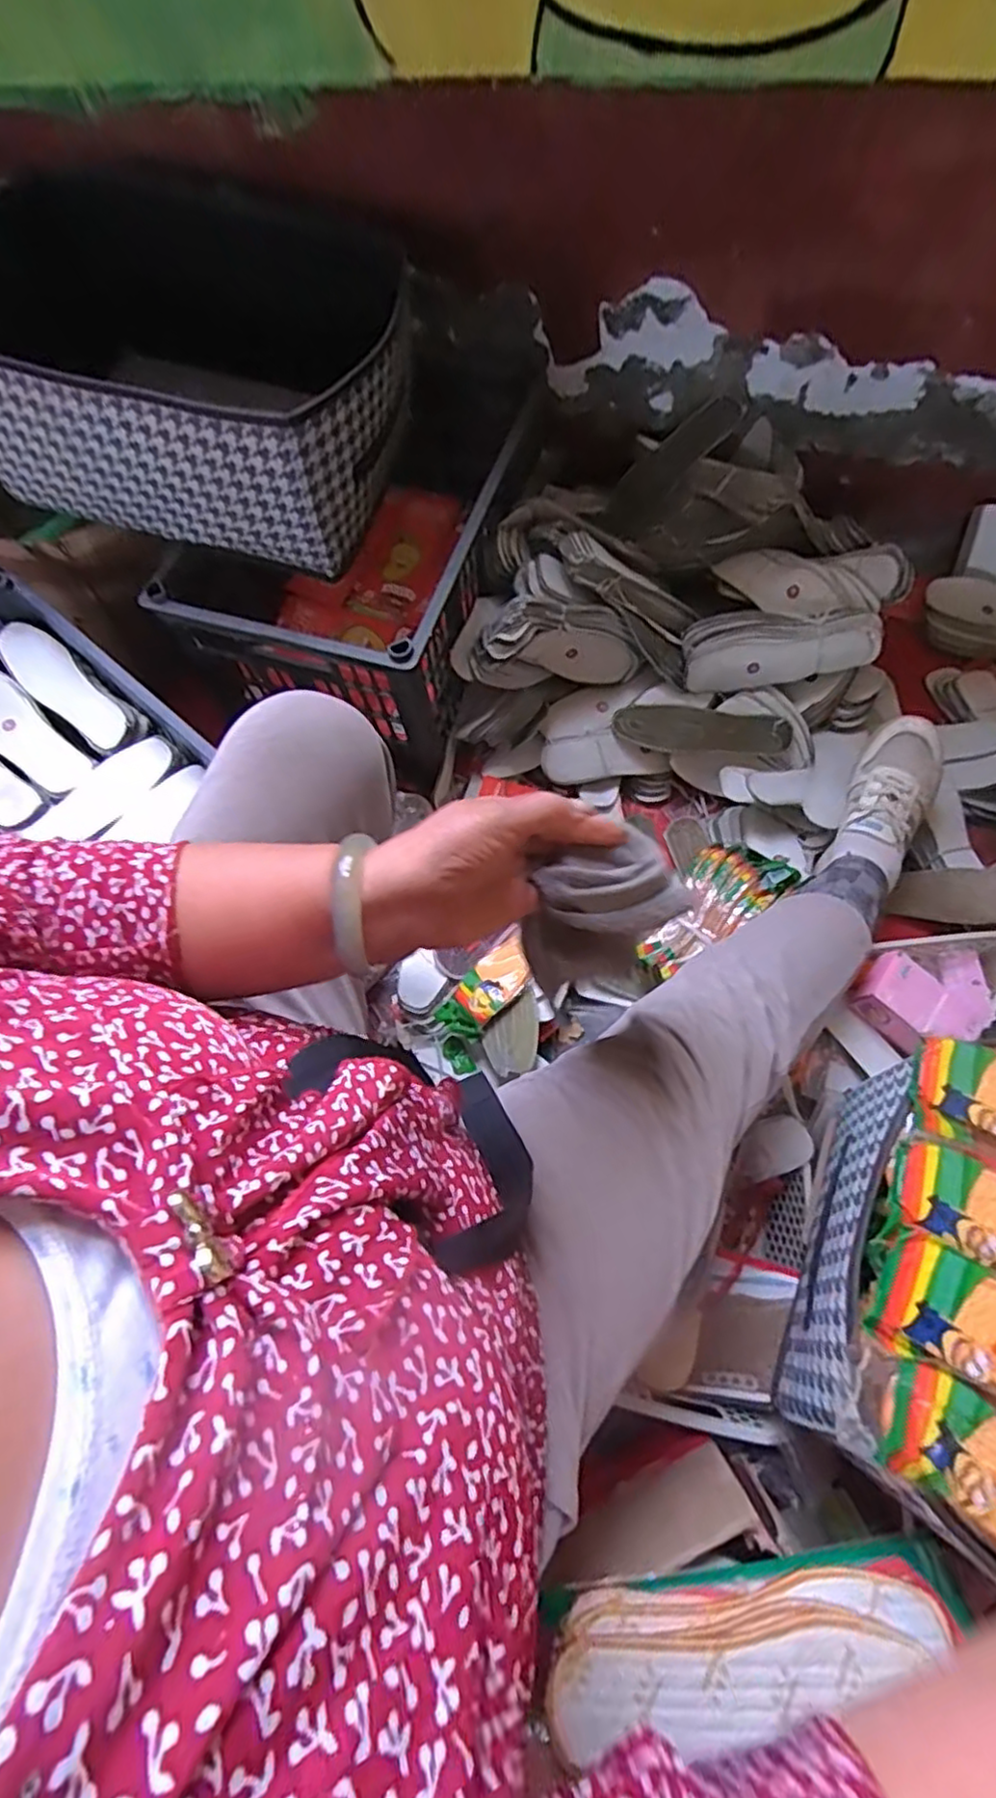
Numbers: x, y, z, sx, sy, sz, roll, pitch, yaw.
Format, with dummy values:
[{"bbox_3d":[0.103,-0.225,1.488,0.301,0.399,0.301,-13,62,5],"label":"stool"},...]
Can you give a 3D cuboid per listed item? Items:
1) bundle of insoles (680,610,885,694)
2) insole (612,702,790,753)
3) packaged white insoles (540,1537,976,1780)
[{"bbox_3d":[0.358,-0.324,0.886,0.236,0.076,0.082,-4,68,1],"label":"bundle of insoles"},{"bbox_3d":[0.268,-0.227,0.898,0.224,0.021,0.065,1,69,3],"label":"insole"},{"bbox_3d":[0.157,0.440,0.410,0.258,0.081,0.020,-3,103,-7],"label":"packaged white insoles"}]

